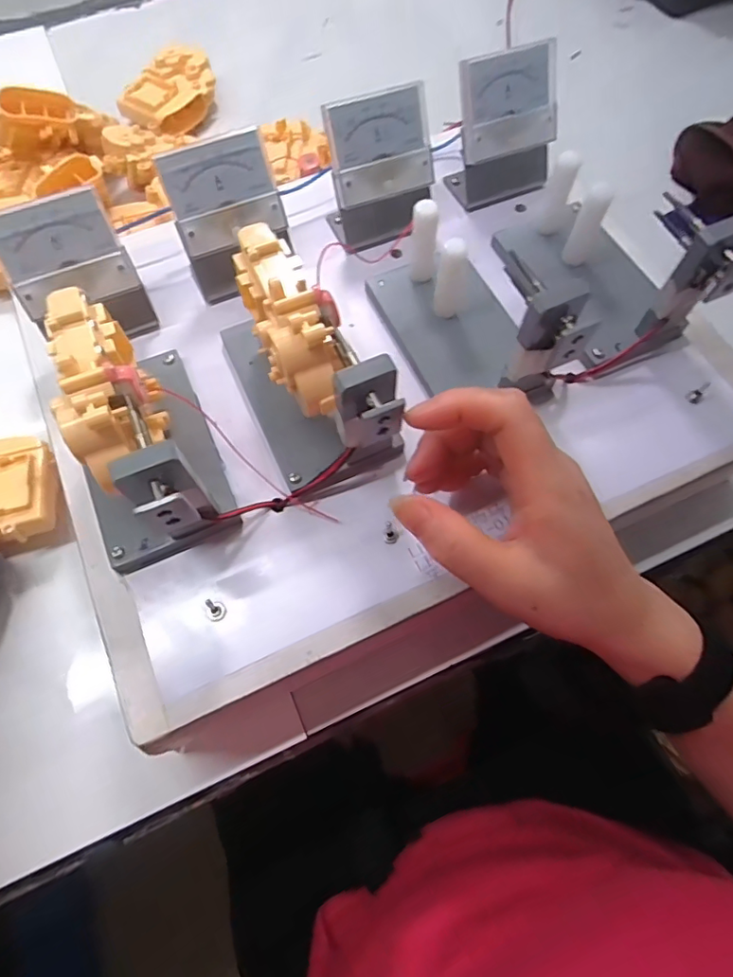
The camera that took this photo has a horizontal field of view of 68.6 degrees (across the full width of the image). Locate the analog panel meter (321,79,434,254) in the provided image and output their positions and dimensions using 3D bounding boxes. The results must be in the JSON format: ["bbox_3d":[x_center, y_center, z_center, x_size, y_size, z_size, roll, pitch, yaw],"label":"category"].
[{"bbox_3d":[0.011,-0.201,0.346,0.065,0.081,0.041,-25,69,-10],"label":"analog panel meter"}]

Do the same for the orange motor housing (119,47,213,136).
[{"bbox_3d":[-0.186,-0.380,0.523,0.066,0.040,0.099,37,72,15],"label":"orange motor housing"}]

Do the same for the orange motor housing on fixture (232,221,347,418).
[{"bbox_3d":[-0.038,-0.087,0.264,0.039,0.034,0.096,-17,68,-7],"label":"orange motor housing on fixture"}]

